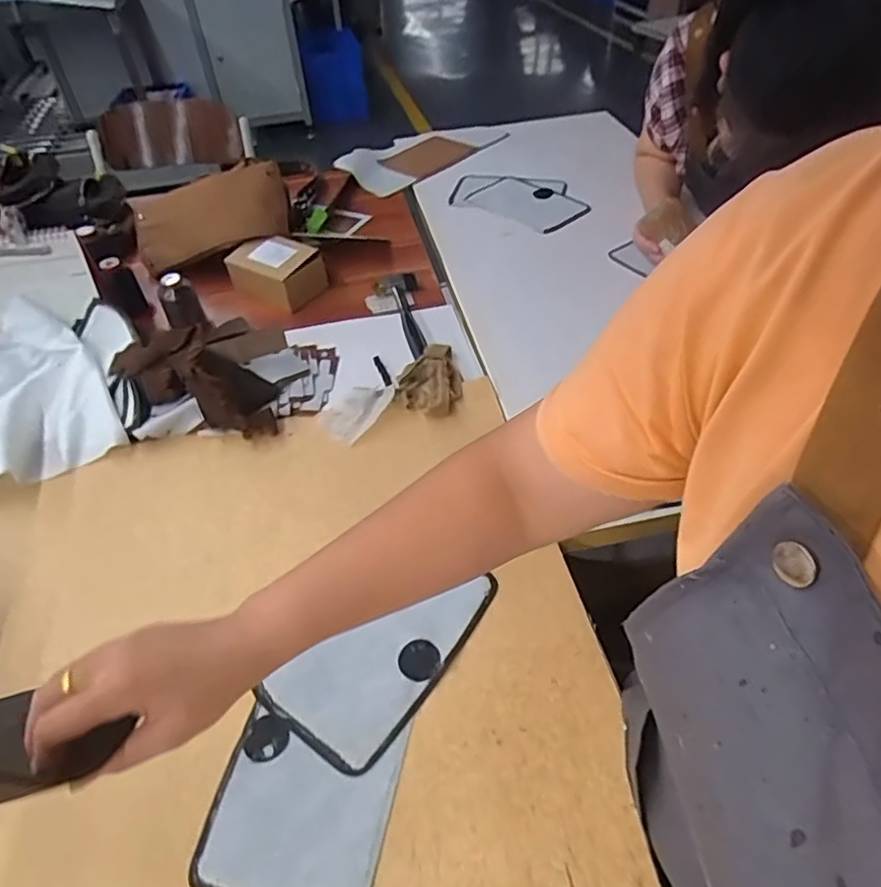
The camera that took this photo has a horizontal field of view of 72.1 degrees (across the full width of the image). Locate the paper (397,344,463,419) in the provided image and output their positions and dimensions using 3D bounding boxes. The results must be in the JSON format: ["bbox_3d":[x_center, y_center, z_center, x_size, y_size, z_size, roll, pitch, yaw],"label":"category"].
[{"bbox_3d":[-0.017,-0.089,0.824,0.089,0.035,0.132,-5,45,-1],"label":"paper"}]

